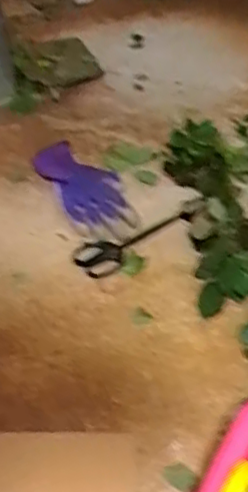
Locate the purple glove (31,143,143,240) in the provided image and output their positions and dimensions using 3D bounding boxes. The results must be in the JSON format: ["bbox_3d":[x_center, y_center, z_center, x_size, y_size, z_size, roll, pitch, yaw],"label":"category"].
[{"bbox_3d":[-0.059,-0.094,0.965,0.098,0.043,0.233,-19,45,-19],"label":"purple glove"}]

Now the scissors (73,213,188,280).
[{"bbox_3d":[0.019,-0.002,0.872,0.169,0.016,0.050,-20,46,-20],"label":"scissors"}]

